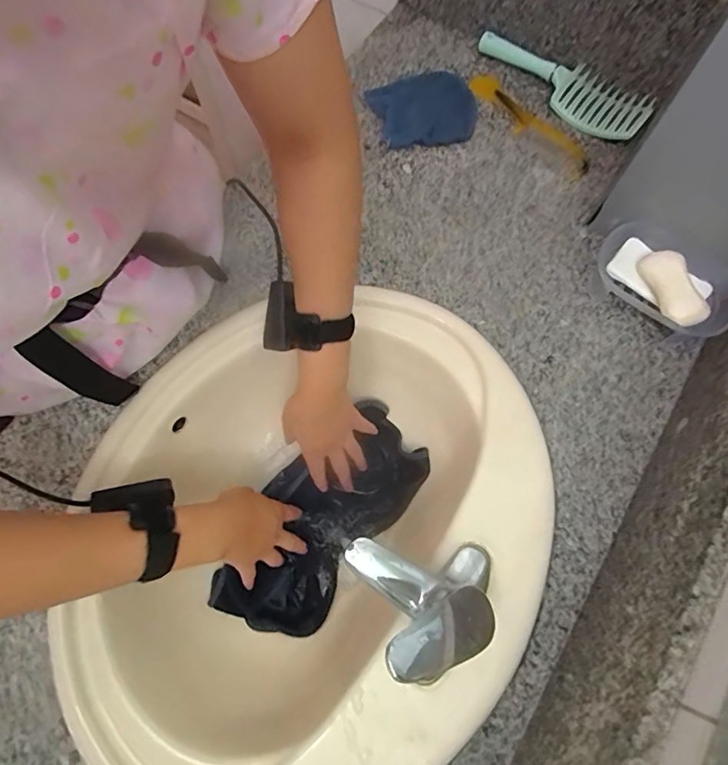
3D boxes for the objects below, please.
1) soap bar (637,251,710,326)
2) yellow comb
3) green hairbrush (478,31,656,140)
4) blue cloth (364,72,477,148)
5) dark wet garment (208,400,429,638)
[{"bbox_3d":[0.336,-0.103,0.521,0.041,0.018,0.089,-13,71,-4],"label":"soap bar"},{"bbox_3d":[0.227,-0.359,0.661,0.049,0.007,0.211,-38,76,-12],"label":"yellow comb"},{"bbox_3d":[0.266,-0.410,0.662,0.248,0.033,0.070,36,75,10],"label":"green hairbrush"},{"bbox_3d":[0.080,-0.375,0.655,0.143,0.017,0.117,-11,72,-4],"label":"blue cloth"},{"bbox_3d":[-0.052,0.165,0.595,0.150,0.058,0.290,39,75,11],"label":"dark wet garment"}]

